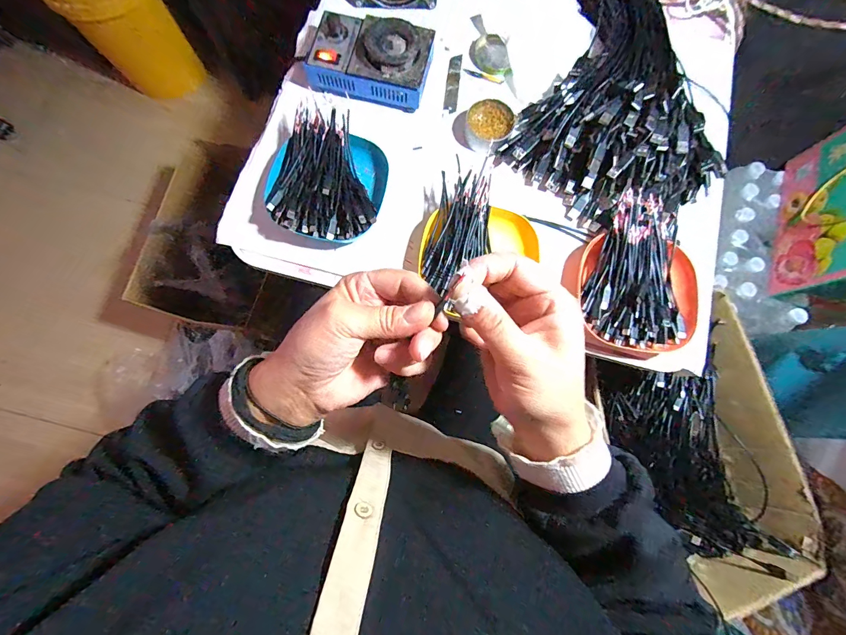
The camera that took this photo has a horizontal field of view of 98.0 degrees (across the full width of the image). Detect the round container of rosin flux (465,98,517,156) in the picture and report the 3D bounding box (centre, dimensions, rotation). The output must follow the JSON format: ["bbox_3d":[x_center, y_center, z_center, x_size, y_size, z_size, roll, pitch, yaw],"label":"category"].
[{"bbox_3d":[0.086,-0.250,0.485,0.058,0.027,0.067,32,80,4],"label":"round container of rosin flux"}]

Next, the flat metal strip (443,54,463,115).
[{"bbox_3d":[0.042,-0.324,0.510,0.017,0.004,0.091,8,79,0],"label":"flat metal strip"}]

